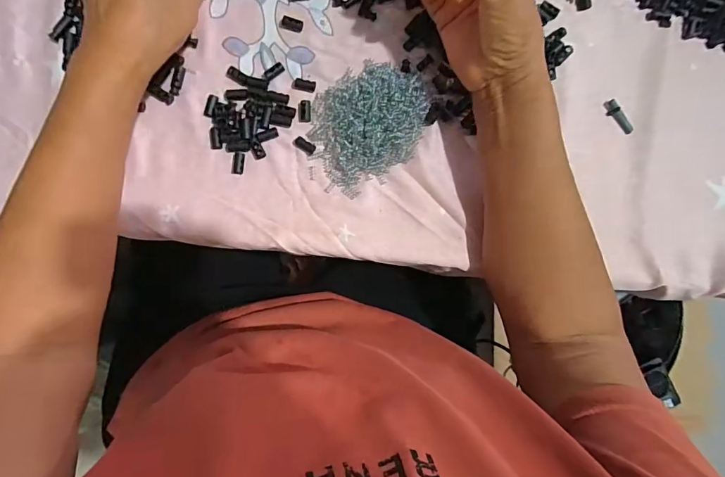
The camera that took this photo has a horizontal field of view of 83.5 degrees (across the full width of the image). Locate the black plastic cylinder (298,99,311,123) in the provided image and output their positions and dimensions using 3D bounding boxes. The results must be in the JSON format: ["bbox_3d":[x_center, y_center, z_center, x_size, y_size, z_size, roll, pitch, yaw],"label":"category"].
[{"bbox_3d":[-0.052,-0.115,0.366,0.011,0.006,0.020,-1,90,-2],"label":"black plastic cylinder"}]

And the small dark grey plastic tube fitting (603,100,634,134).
[{"bbox_3d":[0.240,-0.113,0.379,0.009,0.006,0.036,-31,91,-1],"label":"small dark grey plastic tube fitting"}]

